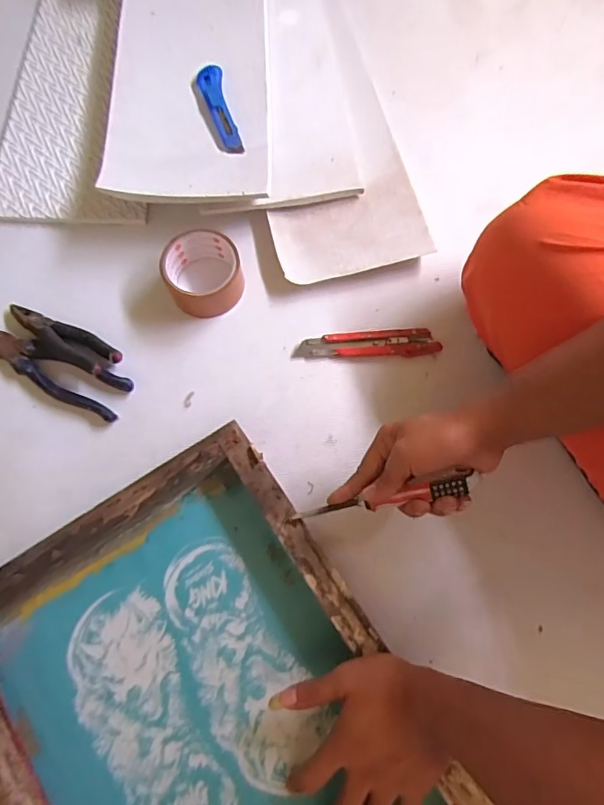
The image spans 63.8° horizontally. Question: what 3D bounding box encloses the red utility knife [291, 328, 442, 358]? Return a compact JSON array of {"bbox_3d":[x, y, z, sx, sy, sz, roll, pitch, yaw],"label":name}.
[{"bbox_3d":[0.075,-0.068,0.566,0.166,0.018,0.030,-2,76,-2],"label":"red utility knife"}]

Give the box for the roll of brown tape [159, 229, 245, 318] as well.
[{"bbox_3d":[-0.115,-0.150,0.564,0.087,0.043,0.091,0,73,0],"label":"roll of brown tape"}]

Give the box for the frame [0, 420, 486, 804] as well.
[{"bbox_3d":[-0.087,0.291,0.439,0.340,0.066,0.452,-34,79,-9],"label":"frame"}]

